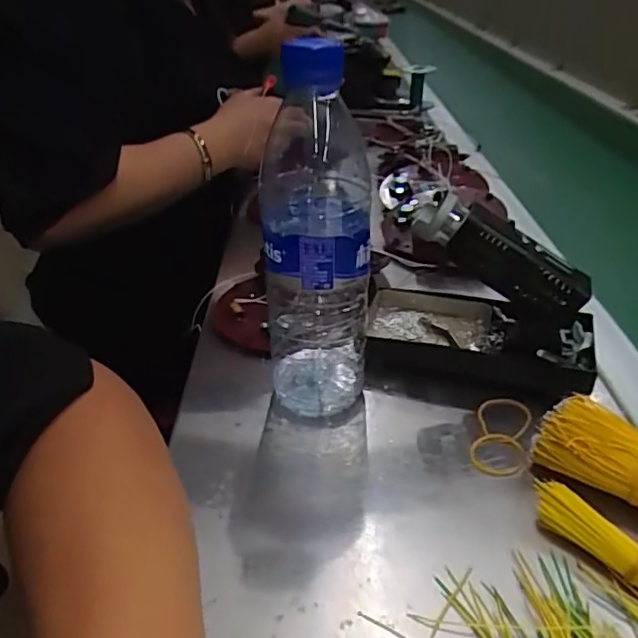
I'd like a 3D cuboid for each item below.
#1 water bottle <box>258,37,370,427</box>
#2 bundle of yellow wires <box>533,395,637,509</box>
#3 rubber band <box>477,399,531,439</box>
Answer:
[{"bbox_3d":[-0.003,-0.050,0.359,0.064,0.213,0.075,-1,33,0],"label":"water bottle"},{"bbox_3d":[0.171,0.082,0.314,0.099,0.038,0.034,26,42,35],"label":"bundle of yellow wires"},{"bbox_3d":[0.120,0.064,0.378,0.033,0.005,0.037,6,34,11],"label":"rubber band"}]

